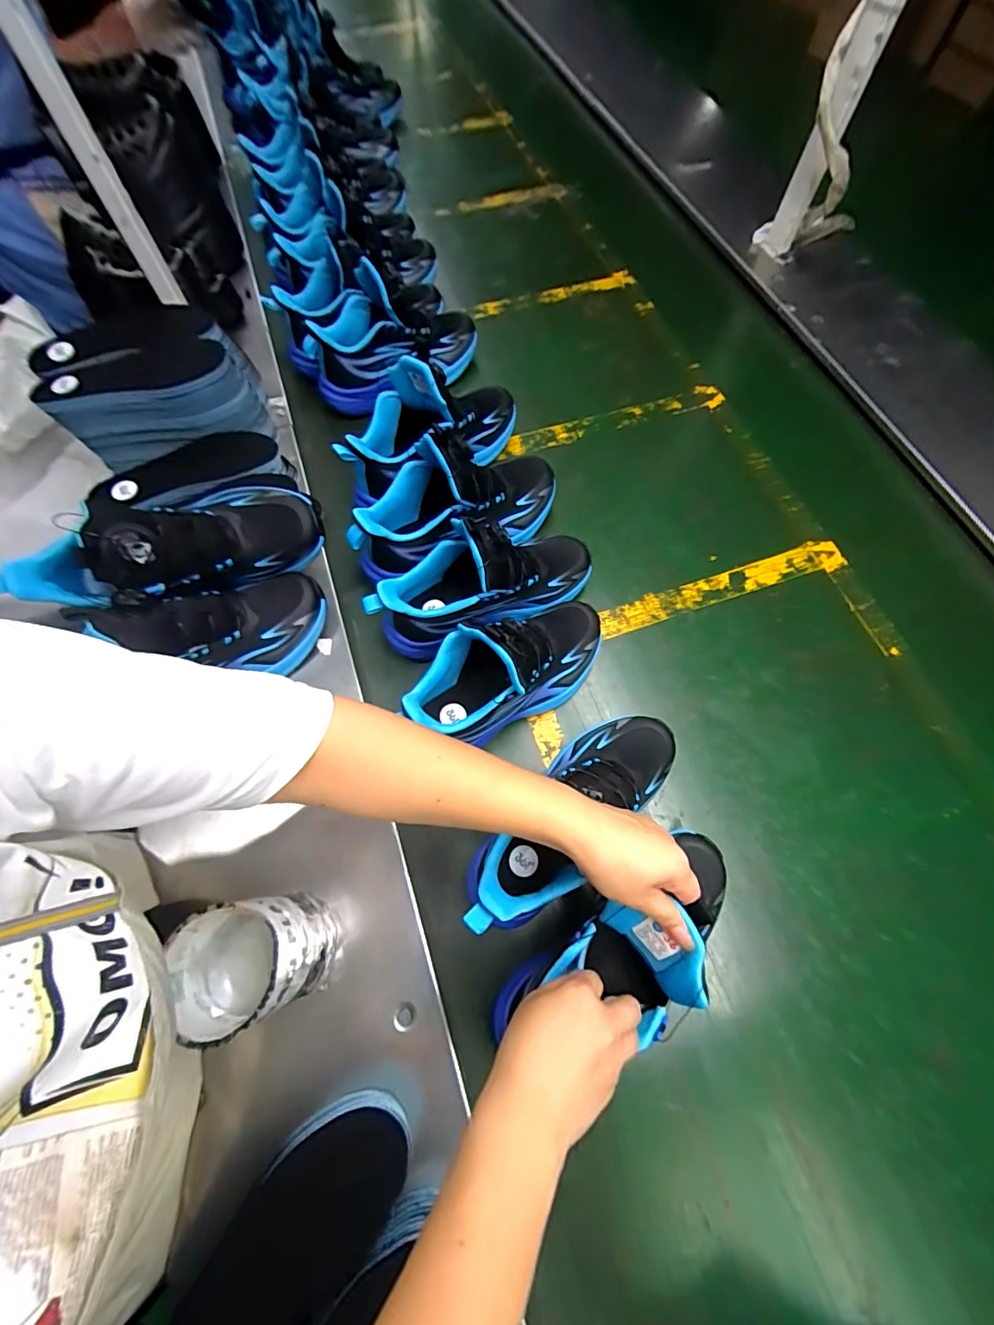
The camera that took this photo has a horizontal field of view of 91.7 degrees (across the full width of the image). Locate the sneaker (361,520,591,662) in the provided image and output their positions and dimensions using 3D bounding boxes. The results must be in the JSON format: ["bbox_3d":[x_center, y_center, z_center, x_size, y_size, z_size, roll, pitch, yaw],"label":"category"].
[{"bbox_3d":[-0.014,-0.092,0.516,0.245,0.149,0.087,-24,70,-8],"label":"sneaker"}]

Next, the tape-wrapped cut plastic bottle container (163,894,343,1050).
[{"bbox_3d":[-0.188,0.233,0.386,0.083,0.124,0.080,-12,70,0],"label":"tape-wrapped cut plastic bottle container"}]

